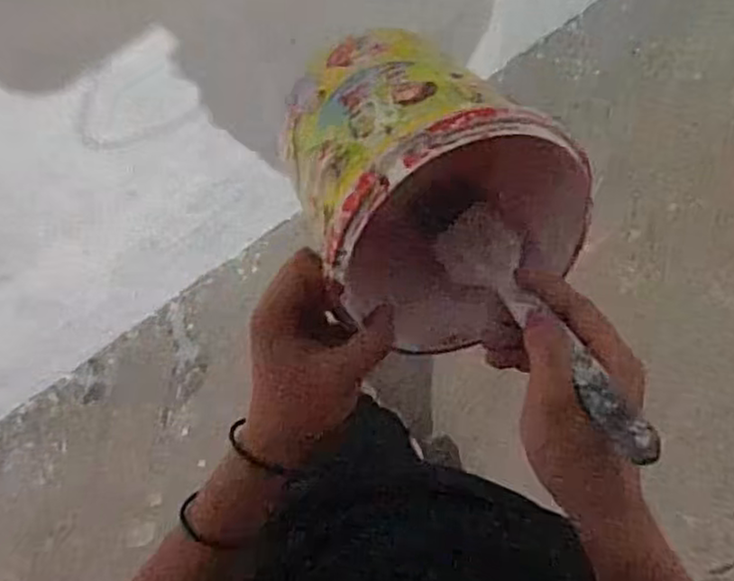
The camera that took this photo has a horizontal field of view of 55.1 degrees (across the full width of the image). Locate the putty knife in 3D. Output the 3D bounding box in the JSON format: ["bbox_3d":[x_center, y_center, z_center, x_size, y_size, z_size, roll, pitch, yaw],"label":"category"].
[{"bbox_3d":[0.097,0.014,0.412,0.045,0.028,0.217,-22,40,-4],"label":"putty knife"}]

